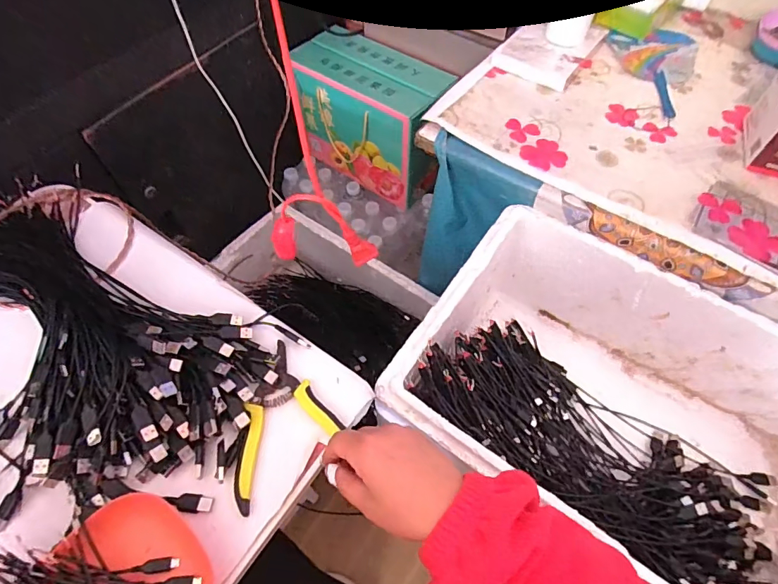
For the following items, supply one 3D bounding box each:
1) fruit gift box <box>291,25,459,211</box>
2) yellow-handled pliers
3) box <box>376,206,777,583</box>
[{"bbox_3d":[-0.040,-0.376,0.968,0.323,0.240,0.156,34,65,20],"label":"fruit gift box"},{"bbox_3d":[-0.126,0.130,0.453,0.115,0.015,0.123,-34,62,-17],"label":"yellow-handled pliers"},{"bbox_3d":[0.293,0.163,0.563,0.507,0.216,0.343,30,63,18],"label":"box"}]

